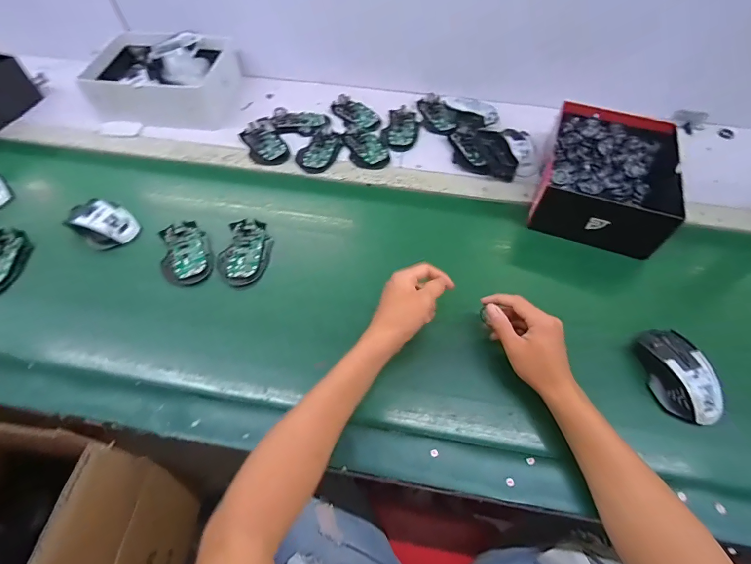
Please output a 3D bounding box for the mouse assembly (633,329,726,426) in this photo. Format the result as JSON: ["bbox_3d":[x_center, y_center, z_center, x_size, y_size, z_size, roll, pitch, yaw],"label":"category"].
[{"bbox_3d":[0.373,0.112,0.461,0.065,0.035,0.117,-10,58,-9],"label":"mouse assembly"}]

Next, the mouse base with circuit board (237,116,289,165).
[{"bbox_3d":[-0.211,-0.265,0.715,0.067,0.022,0.121,-23,61,-16],"label":"mouse base with circuit board"}]

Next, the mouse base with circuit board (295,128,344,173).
[{"bbox_3d":[-0.107,-0.248,0.706,0.068,0.016,0.110,19,58,10],"label":"mouse base with circuit board"}]

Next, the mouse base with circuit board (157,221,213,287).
[{"bbox_3d":[-0.292,-0.046,0.581,0.070,0.020,0.108,-16,59,-12],"label":"mouse base with circuit board"}]

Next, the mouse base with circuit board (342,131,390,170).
[{"bbox_3d":[-0.016,-0.249,0.705,0.068,0.014,0.104,-15,59,-11],"label":"mouse base with circuit board"}]

